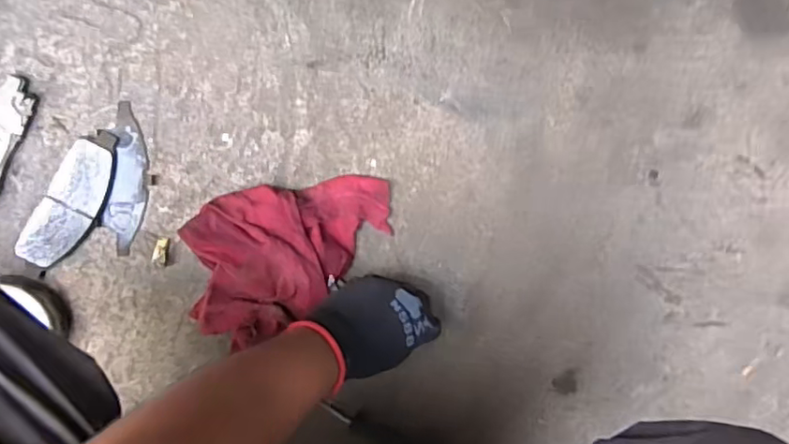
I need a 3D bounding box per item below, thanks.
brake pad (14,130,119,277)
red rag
[{"bbox_3d":[-0.308,-0.019,0.561,0.050,0.014,0.144,27,89,-9],"label":"brake pad"},{"bbox_3d":[-0.104,0.023,0.570,0.216,0.047,0.132,-30,97,-6],"label":"red rag"}]

